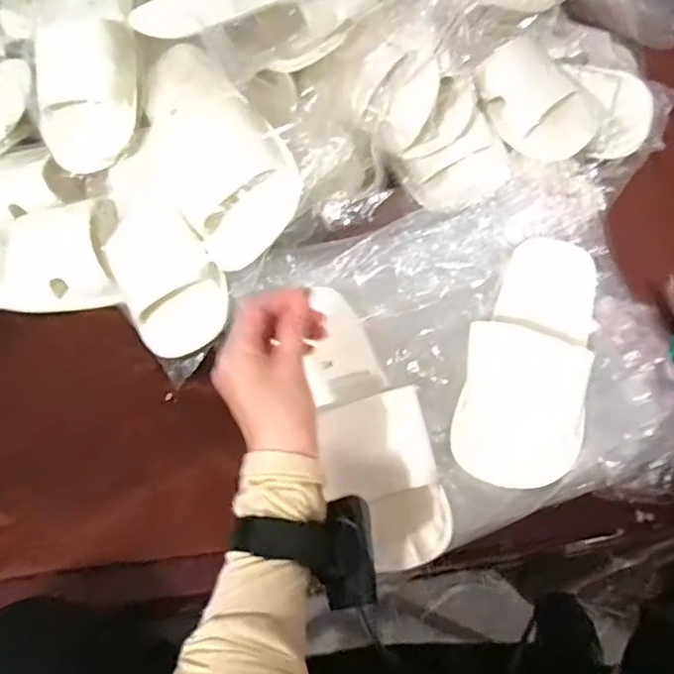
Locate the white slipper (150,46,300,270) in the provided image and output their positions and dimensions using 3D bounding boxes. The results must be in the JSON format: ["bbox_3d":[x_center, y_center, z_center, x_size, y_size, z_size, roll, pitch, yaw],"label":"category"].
[{"bbox_3d":[-0.115,-0.187,0.557,0.126,0.062,0.237,-40,65,20],"label":"white slipper"}]

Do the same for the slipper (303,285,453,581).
[{"bbox_3d":[0.023,0.072,0.533,0.092,0.072,0.253,-16,68,-12],"label":"slipper"}]

